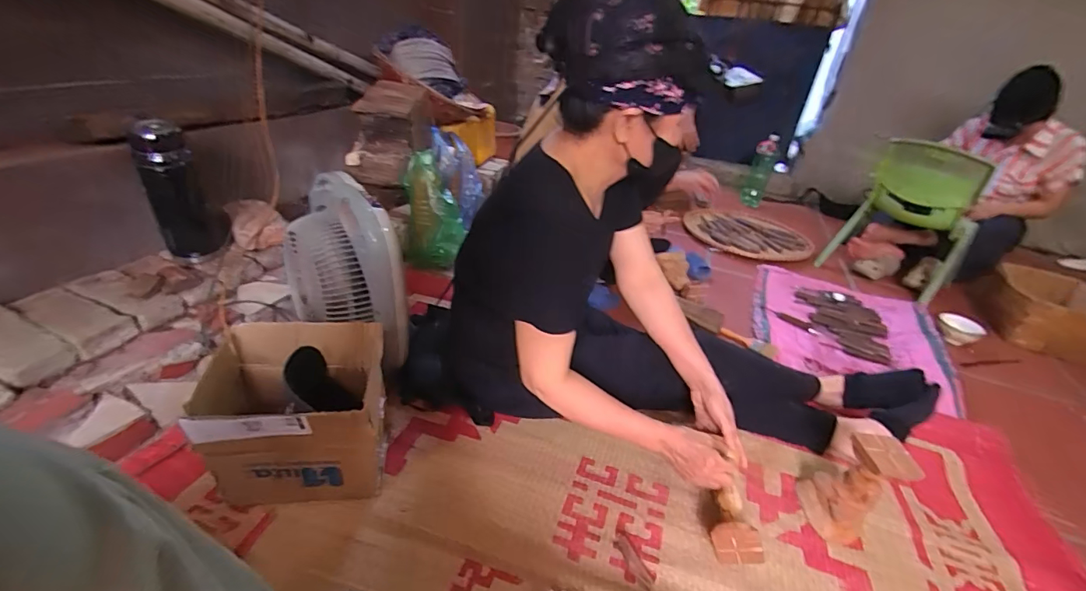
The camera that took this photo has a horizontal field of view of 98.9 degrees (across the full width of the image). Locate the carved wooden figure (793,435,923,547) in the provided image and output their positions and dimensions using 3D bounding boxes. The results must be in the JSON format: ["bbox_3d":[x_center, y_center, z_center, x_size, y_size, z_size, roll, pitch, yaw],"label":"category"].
[{"bbox_3d":[0.536,0.320,0.805,0.110,0.168,0.118,4,31,-3],"label":"carved wooden figure"}]

